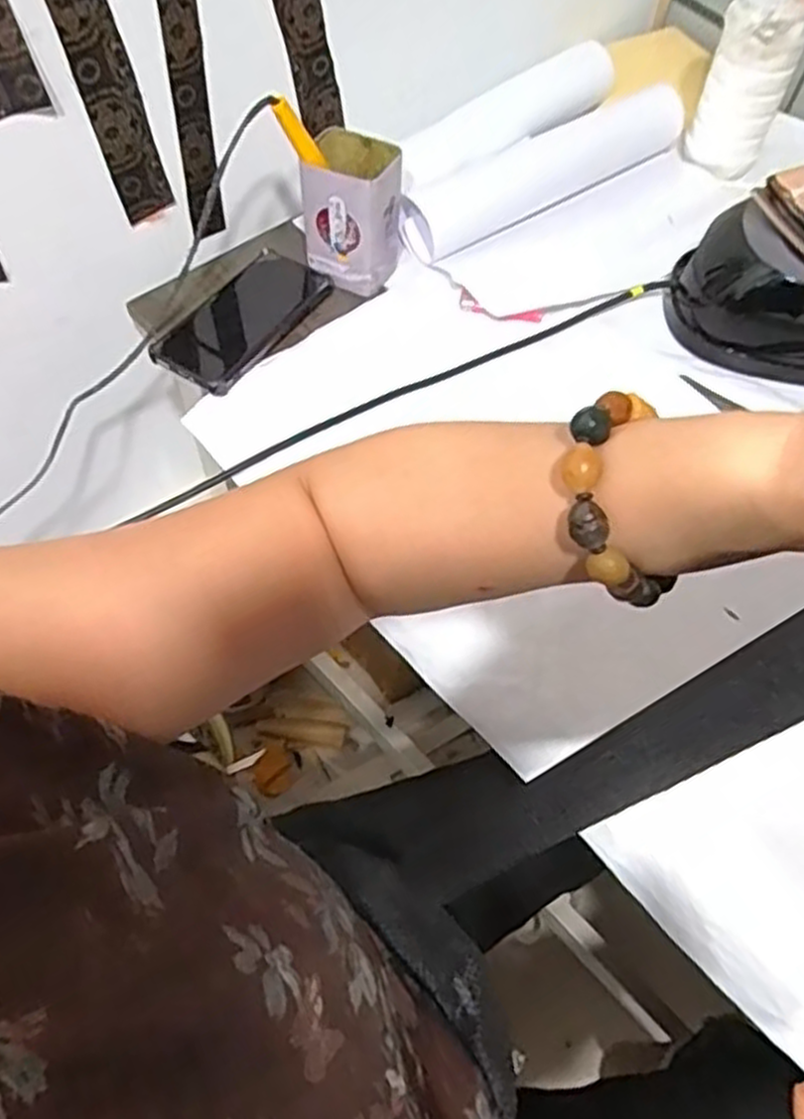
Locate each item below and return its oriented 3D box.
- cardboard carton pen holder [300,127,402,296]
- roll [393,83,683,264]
[{"bbox_3d":[-0.041,-0.300,0.688,0.078,0.111,0.070,13,61,8],"label":"cardboard carton pen holder"},{"bbox_3d":[0.142,-0.384,0.767,0.330,0.049,0.065,-31,65,-16],"label":"roll"}]

